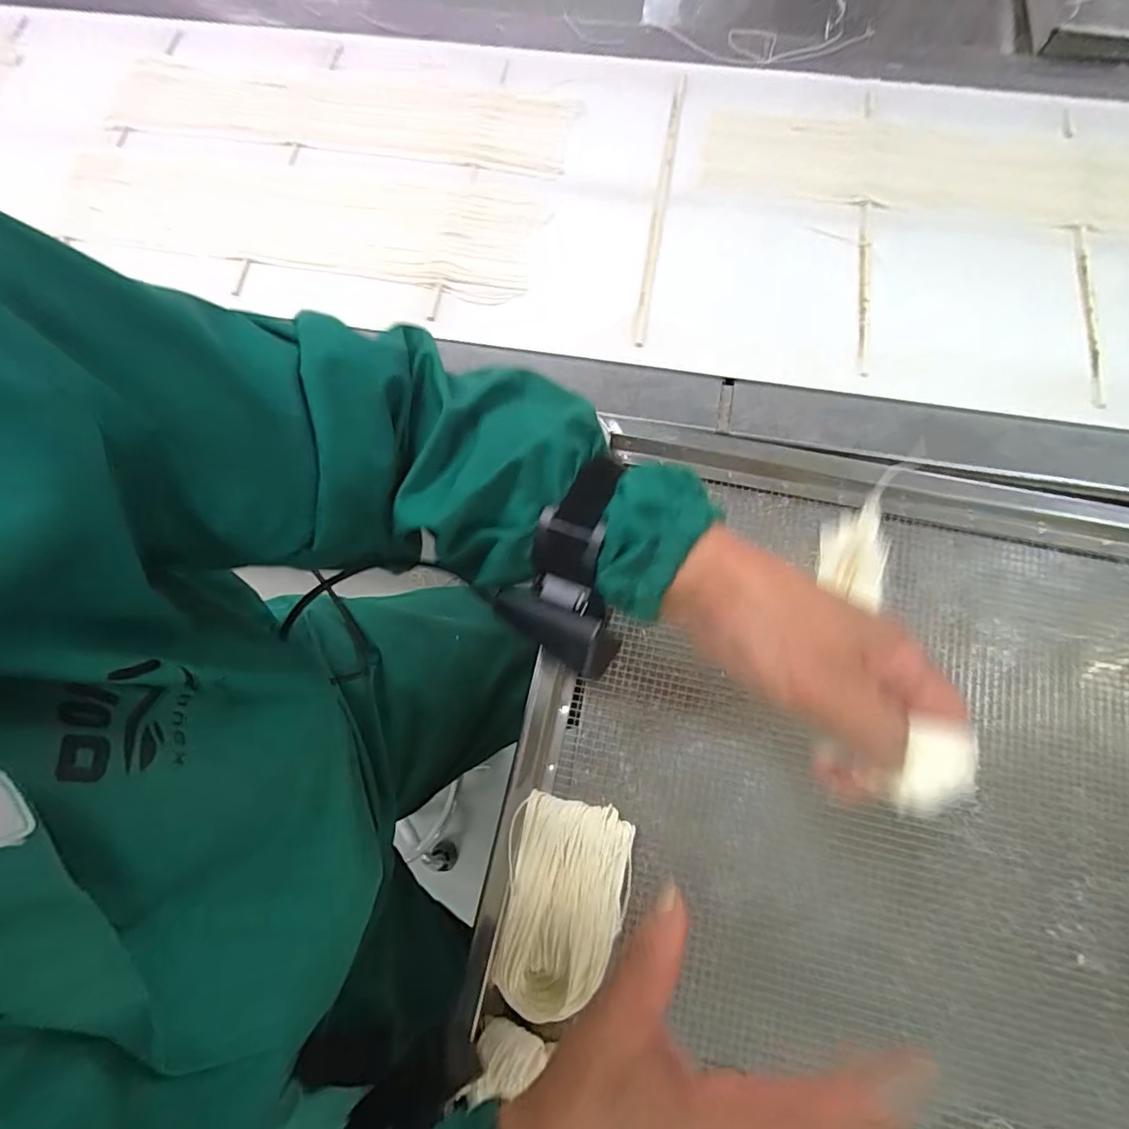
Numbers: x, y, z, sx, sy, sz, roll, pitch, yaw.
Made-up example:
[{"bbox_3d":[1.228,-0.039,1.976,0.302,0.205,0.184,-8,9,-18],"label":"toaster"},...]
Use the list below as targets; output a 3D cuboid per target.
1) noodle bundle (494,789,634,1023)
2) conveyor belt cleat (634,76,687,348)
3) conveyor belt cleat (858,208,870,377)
[{"bbox_3d":[0.000,0.247,0.401,0.086,0.019,0.138,8,75,4],"label":"noodle bundle"},{"bbox_3d":[0.099,-0.369,0.557,0.010,0.010,0.345,9,75,4],"label":"conveyor belt cleat"},{"bbox_3d":[0.282,-0.265,0.520,0.009,0.008,0.199,9,75,4],"label":"conveyor belt cleat"}]

